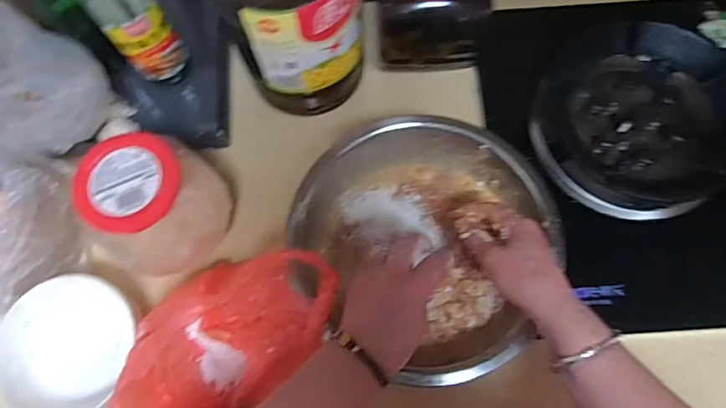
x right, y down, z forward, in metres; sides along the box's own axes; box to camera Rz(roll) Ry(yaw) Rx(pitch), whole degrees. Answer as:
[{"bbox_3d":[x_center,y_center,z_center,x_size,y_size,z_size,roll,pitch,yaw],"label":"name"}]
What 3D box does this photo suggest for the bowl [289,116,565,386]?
[{"bbox_3d":[0.066,0.037,0.551,0.258,0.087,0.243,0,73,1],"label":"bowl"}]

